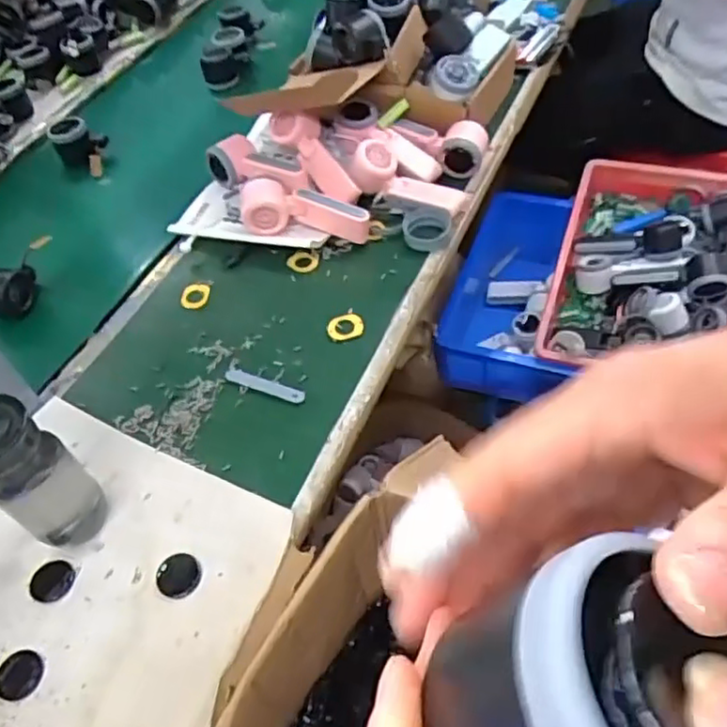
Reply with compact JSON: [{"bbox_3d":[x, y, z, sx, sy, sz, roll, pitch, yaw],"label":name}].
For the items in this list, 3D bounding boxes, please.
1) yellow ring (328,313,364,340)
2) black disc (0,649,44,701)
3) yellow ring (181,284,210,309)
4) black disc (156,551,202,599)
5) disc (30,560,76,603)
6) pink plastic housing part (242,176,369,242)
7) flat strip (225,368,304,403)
[{"bbox_3d":[-0.020,-0.042,0.750,0.041,0.007,0.031,-19,51,-7],"label":"yellow ring"},{"bbox_3d":[-0.282,0.253,0.542,0.038,0.004,0.037,-4,50,5],"label":"black disc"},{"bbox_3d":[-0.205,-0.083,0.809,0.030,0.009,0.036,7,52,14],"label":"yellow ring"},{"bbox_3d":[-0.160,0.183,0.575,0.037,0.011,0.041,-26,52,-13],"label":"black disc"},{"bbox_3d":[-0.275,0.193,0.589,0.037,0.006,0.037,-4,50,5],"label":"disc"},{"bbox_3d":[-0.075,-0.192,0.830,0.163,0.059,0.056,-1,51,7],"label":"pink plastic housing part"},{"bbox_3d":[-0.105,0.023,0.708,0.096,0.004,0.016,17,64,21],"label":"flat strip"}]

